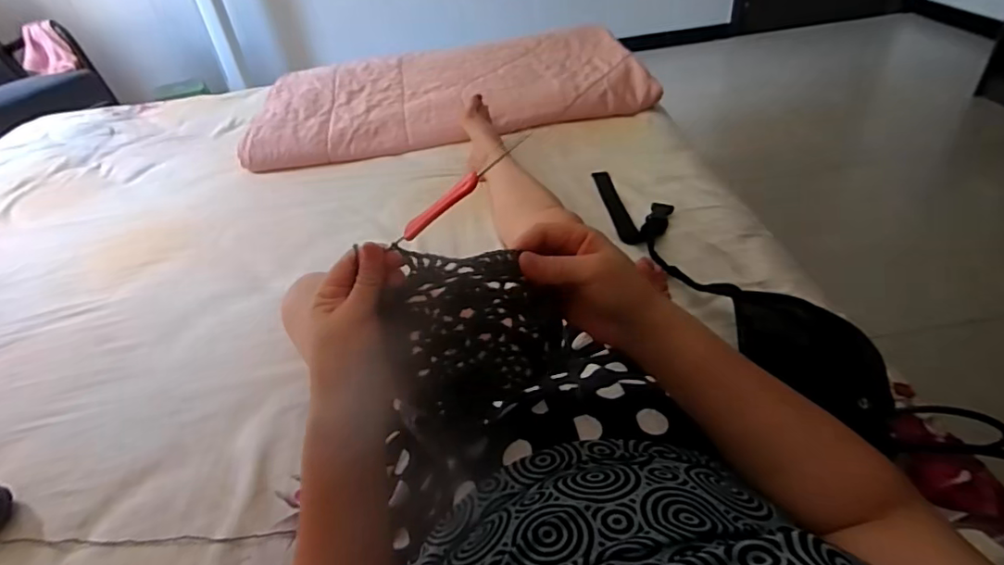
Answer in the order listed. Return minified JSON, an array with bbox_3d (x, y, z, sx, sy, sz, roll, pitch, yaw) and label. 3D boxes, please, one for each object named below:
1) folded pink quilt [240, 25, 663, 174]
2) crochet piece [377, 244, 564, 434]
[{"bbox_3d":[-0.132,-0.480,1.393,0.938,0.087,0.480,-9,39,-2],"label":"folded pink quilt"},{"bbox_3d":[-0.019,0.048,0.393,0.118,0.145,0.023,-2,26,-13],"label":"crochet piece"}]

